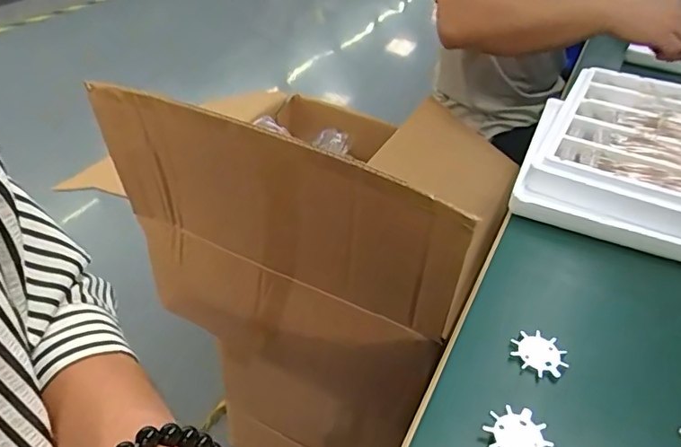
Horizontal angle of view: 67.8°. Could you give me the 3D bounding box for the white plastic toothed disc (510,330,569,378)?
[{"bbox_3d":[0.147,0.096,0.377,0.037,0.005,0.034,-4,43,4],"label":"white plastic toothed disc"}]

